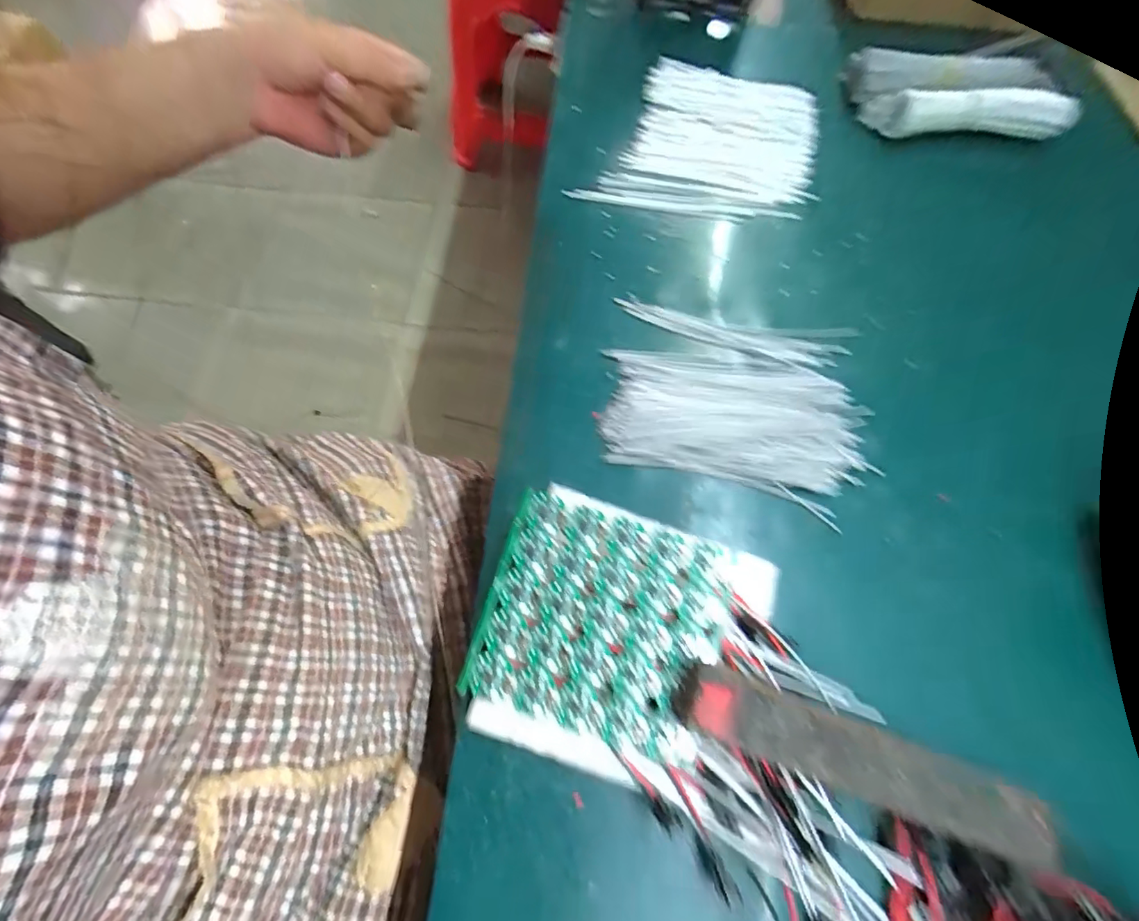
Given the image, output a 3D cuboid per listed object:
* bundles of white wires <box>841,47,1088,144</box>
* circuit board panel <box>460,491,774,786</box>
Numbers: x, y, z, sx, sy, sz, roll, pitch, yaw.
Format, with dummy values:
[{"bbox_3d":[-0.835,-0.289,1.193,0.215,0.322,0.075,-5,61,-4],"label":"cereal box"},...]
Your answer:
[{"bbox_3d":[0.354,-0.330,0.477,0.196,0.040,0.073,8,64,2],"label":"bundles of white wires"},{"bbox_3d":[0.026,0.093,0.277,0.140,0.019,0.127,17,74,5],"label":"circuit board panel"}]

